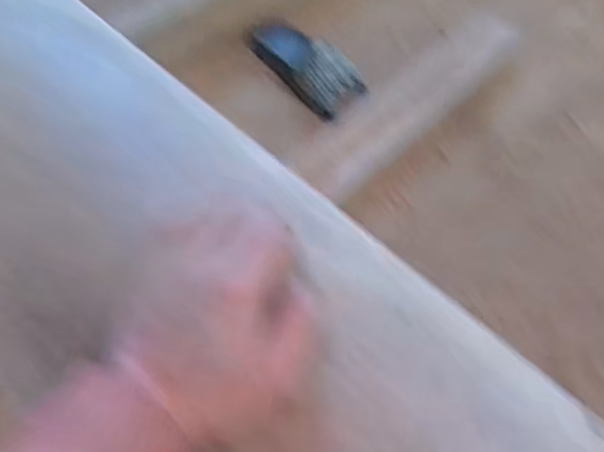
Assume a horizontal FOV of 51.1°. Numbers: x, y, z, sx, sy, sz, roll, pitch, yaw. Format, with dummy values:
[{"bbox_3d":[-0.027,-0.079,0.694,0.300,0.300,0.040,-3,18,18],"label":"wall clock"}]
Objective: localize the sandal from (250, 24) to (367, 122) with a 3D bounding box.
[{"bbox_3d":[0.008,-0.265,1.037,0.094,0.031,0.205,-33,62,-24],"label":"sandal"}]

